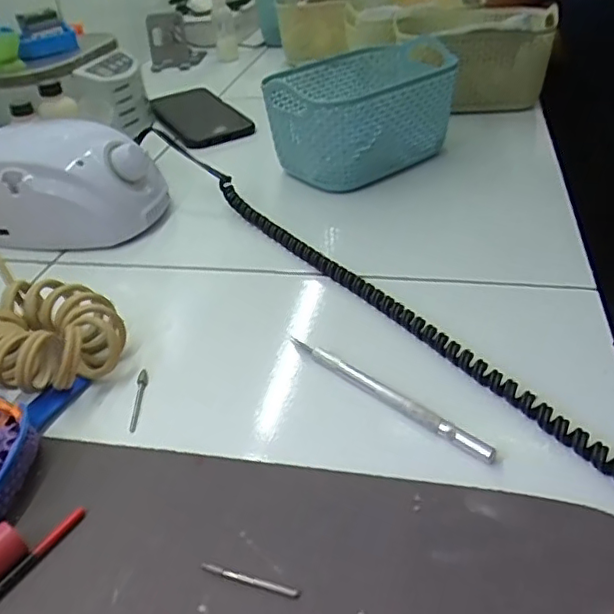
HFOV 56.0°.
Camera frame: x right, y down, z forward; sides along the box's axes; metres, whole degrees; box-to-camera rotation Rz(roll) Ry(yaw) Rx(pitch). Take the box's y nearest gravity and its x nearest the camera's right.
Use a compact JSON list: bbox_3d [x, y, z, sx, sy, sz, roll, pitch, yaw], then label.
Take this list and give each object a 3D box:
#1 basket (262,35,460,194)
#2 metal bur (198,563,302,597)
[{"bbox_3d":[0.052,-0.179,0.539,0.174,0.080,0.123,-23,40,-22],"label":"basket"},{"bbox_3d":[-0.023,0.108,0.231,0.041,0.004,0.004,8,39,18],"label":"metal bur"}]

